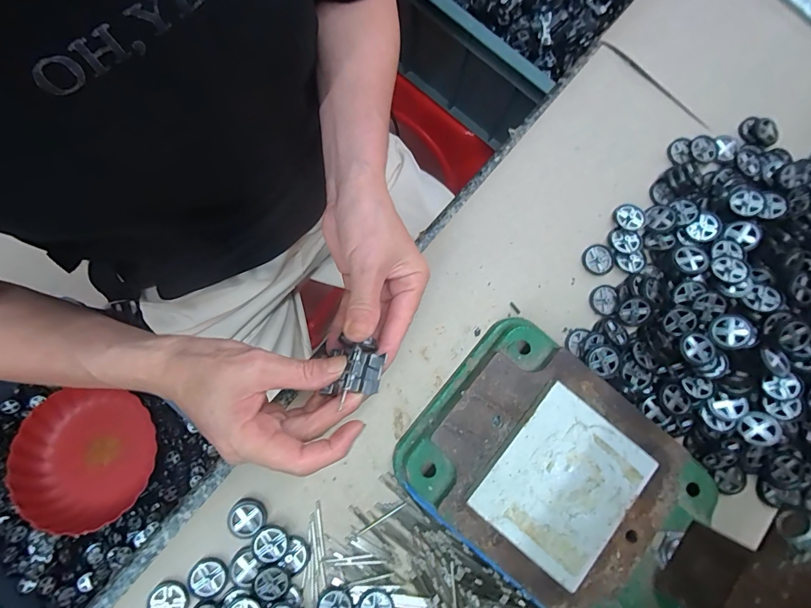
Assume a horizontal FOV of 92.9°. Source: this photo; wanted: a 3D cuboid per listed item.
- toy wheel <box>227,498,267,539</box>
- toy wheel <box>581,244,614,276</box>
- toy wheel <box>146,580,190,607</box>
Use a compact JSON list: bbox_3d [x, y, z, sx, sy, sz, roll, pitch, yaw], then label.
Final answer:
[{"bbox_3d":[-0.121,0.163,0.293,0.027,0.008,0.027,0,77,0],"label":"toy wheel"},{"bbox_3d":[0.172,-0.039,0.346,0.026,0.004,0.027,0,82,-3],"label":"toy wheel"},{"bbox_3d":[-0.174,0.218,0.281,0.028,0.004,0.027,0,77,0],"label":"toy wheel"}]

